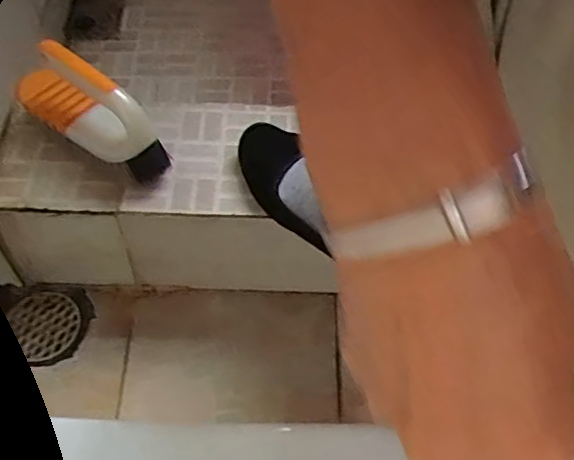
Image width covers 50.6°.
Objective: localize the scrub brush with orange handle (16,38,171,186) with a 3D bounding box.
[{"bbox_3d":[-0.210,-0.119,0.632,0.167,0.122,0.050,24,58,16],"label":"scrub brush with orange handle"}]

